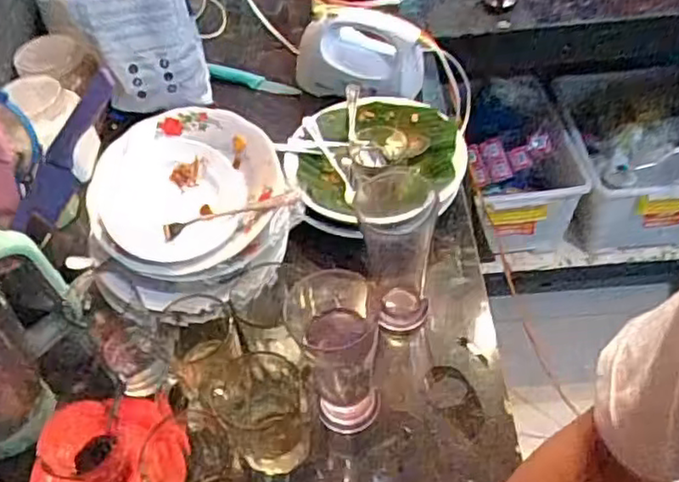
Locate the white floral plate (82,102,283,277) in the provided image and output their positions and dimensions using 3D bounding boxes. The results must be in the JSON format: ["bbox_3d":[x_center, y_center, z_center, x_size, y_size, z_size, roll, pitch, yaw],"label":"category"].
[{"bbox_3d":[-0.166,-0.062,0.730,0.195,0.019,0.199,2,62,-5],"label":"white floral plate"}]

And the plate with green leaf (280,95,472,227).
[{"bbox_3d":[0.045,-0.112,0.840,0.215,0.041,0.223,-3,50,4],"label":"plate with green leaf"}]

